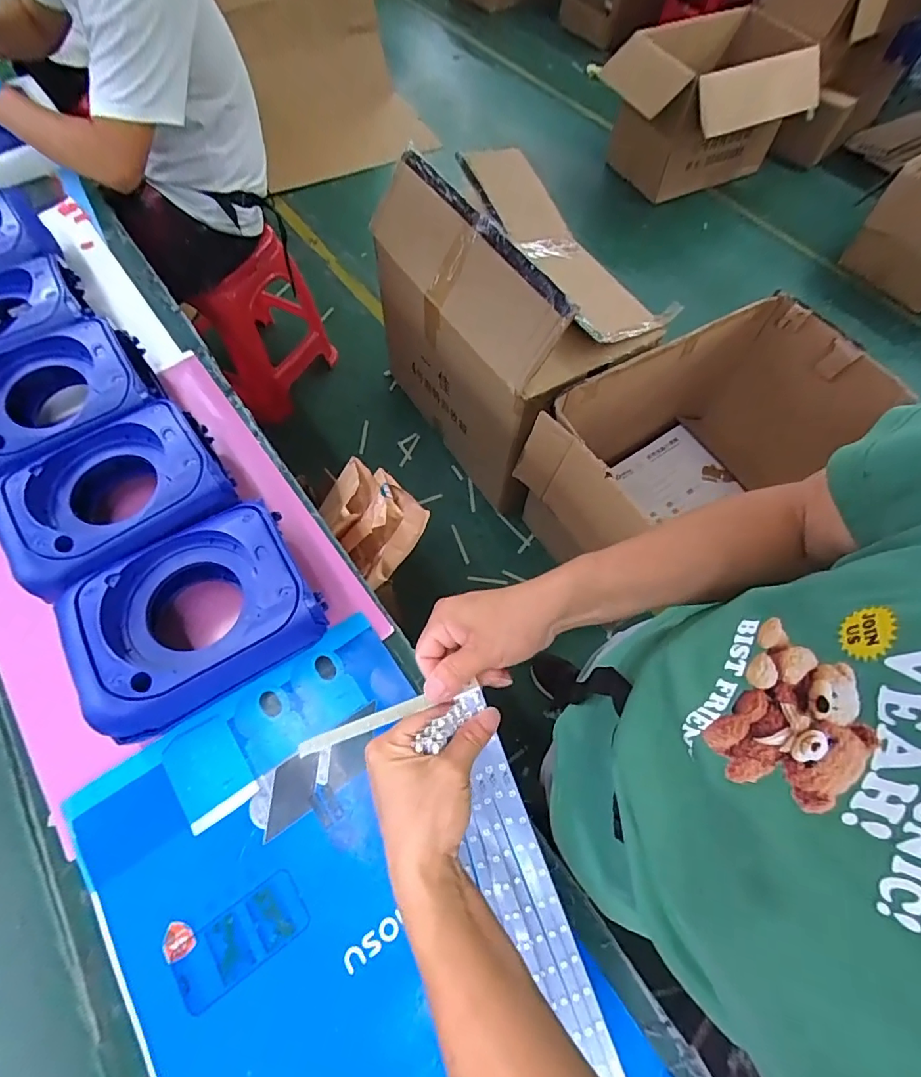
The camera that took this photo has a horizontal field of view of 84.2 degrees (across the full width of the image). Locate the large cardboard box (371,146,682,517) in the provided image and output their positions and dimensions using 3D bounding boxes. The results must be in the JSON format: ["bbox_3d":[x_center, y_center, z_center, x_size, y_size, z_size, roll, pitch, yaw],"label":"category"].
[{"bbox_3d":[0.119,-0.523,1.332,0.439,0.607,0.638,-28,67,-15],"label":"large cardboard box"}]

